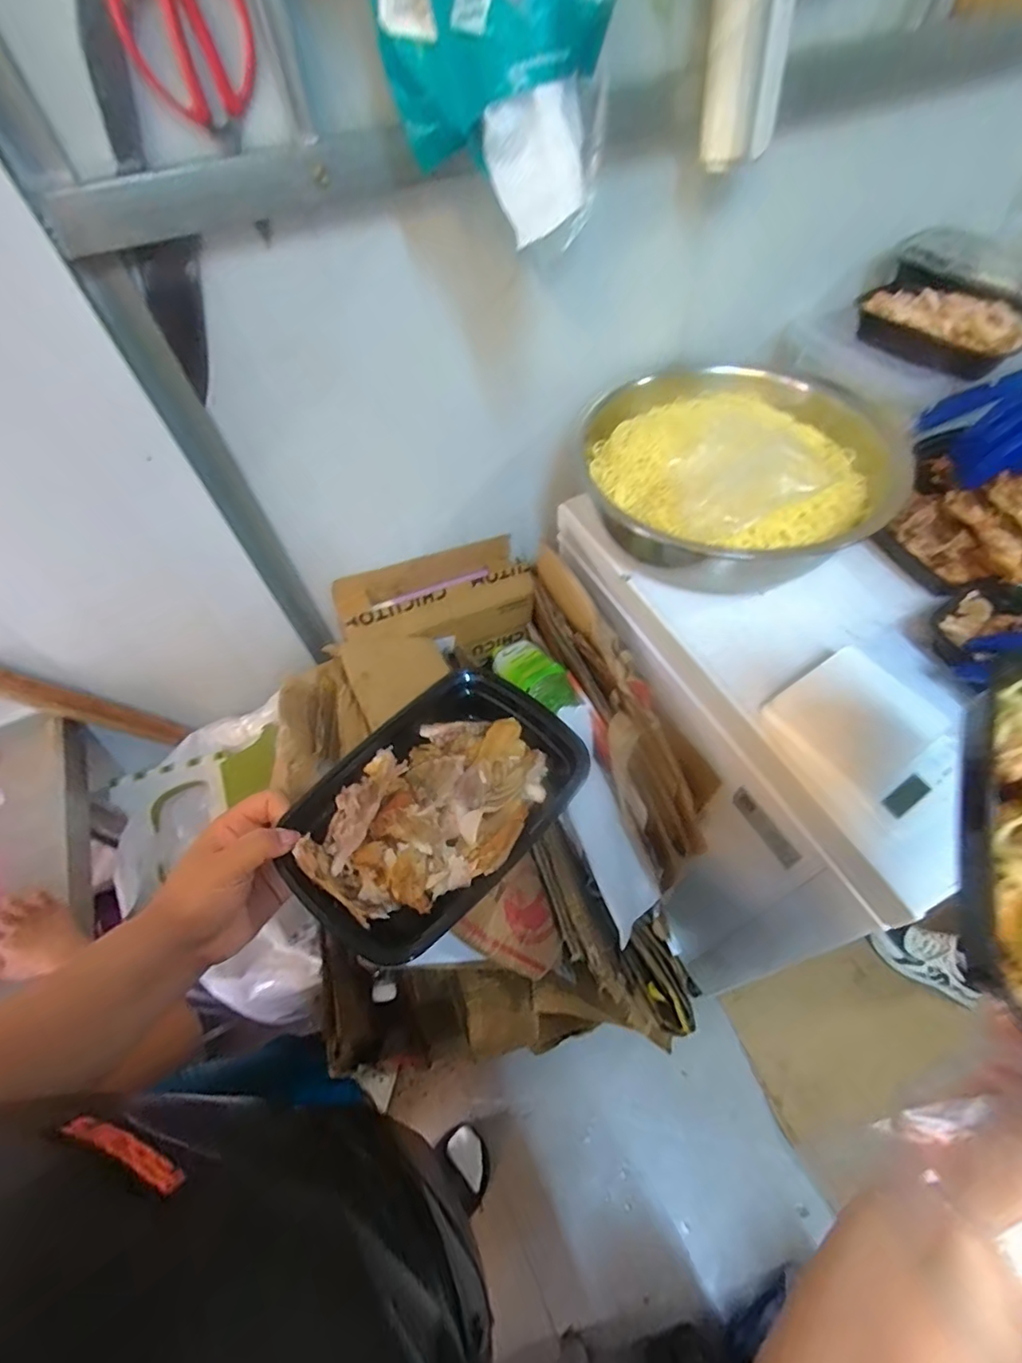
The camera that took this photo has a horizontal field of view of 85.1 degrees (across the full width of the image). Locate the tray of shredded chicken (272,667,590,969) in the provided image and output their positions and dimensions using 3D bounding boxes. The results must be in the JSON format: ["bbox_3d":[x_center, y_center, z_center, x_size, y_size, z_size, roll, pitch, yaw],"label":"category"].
[{"bbox_3d":[-0.050,0.085,0.401,0.134,0.046,0.209,40,70,20],"label":"tray of shredded chicken"}]

